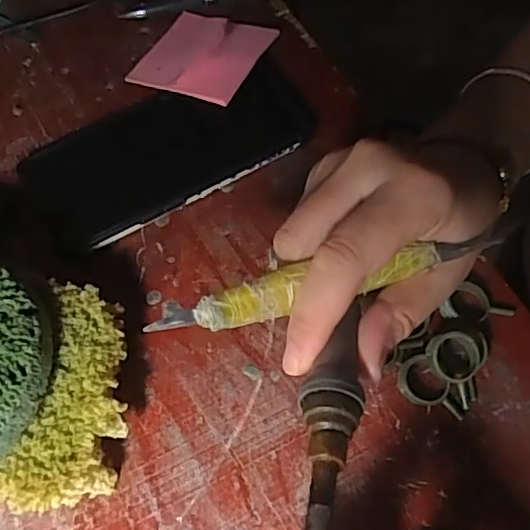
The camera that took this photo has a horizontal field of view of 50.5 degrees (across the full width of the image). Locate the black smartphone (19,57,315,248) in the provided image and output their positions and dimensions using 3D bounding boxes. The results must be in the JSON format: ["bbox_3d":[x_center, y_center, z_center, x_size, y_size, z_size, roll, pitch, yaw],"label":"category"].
[{"bbox_3d":[-0.059,-0.076,0.340,0.166,0.013,0.089,-28,64,-11],"label":"black smartphone"}]

